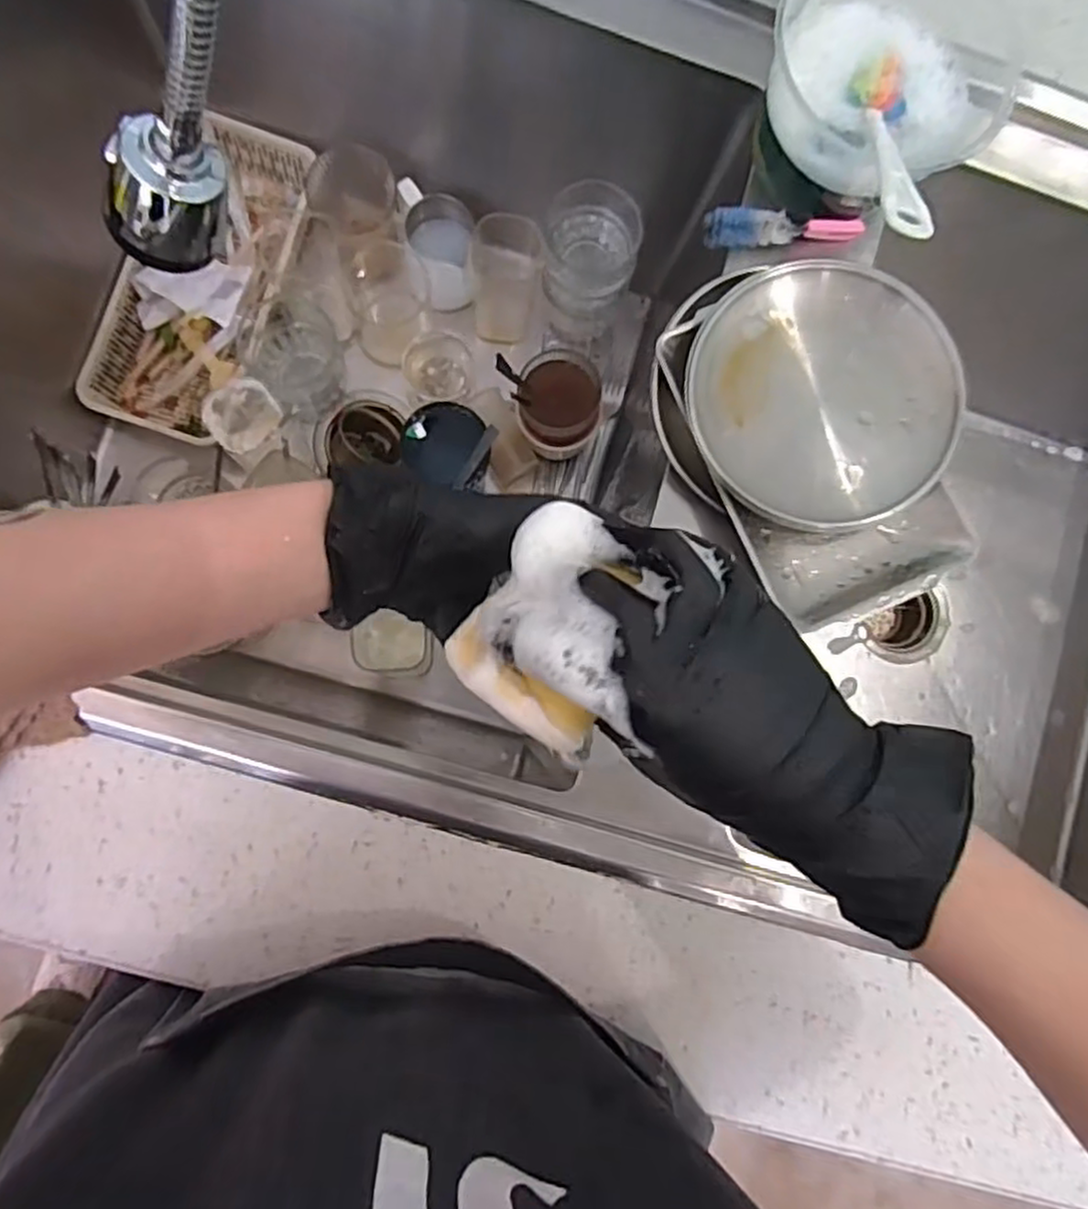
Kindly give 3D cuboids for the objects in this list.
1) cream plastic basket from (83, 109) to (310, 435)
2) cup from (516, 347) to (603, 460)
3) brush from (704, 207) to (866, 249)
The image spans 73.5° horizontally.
[{"bbox_3d":[-0.326,-0.312,0.720,0.135,0.073,0.314,20,84,-5],"label":"cream plastic basket"},{"bbox_3d":[0.012,-0.192,0.718,0.079,0.098,0.079,0,86,-6],"label":"cup"},{"bbox_3d":[0.159,-0.251,0.484,0.100,0.023,0.021,0,84,-6],"label":"brush"}]

